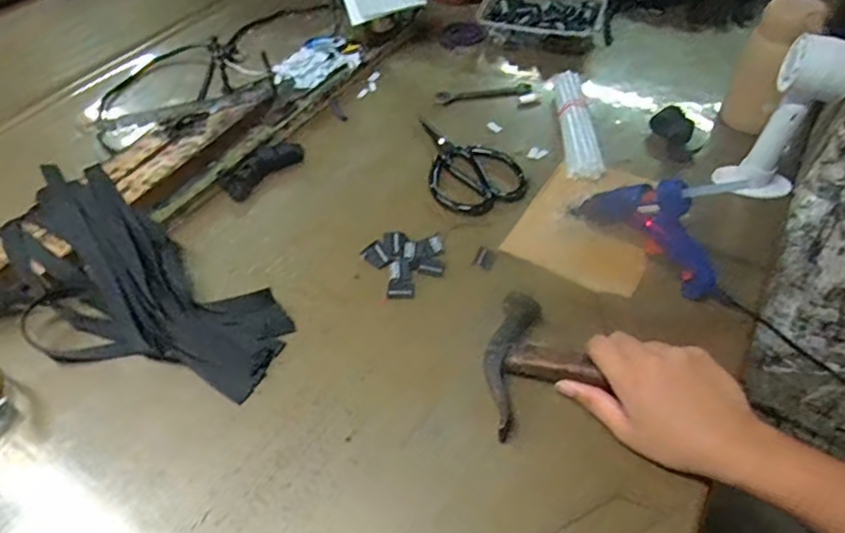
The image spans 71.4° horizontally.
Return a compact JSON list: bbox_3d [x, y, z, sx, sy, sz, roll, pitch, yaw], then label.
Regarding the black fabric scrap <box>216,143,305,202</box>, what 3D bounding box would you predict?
[{"bbox_3d":[-0.179,-0.111,0.659,0.029,0.033,0.104,30,55,25],"label":"black fabric scrap"}]

